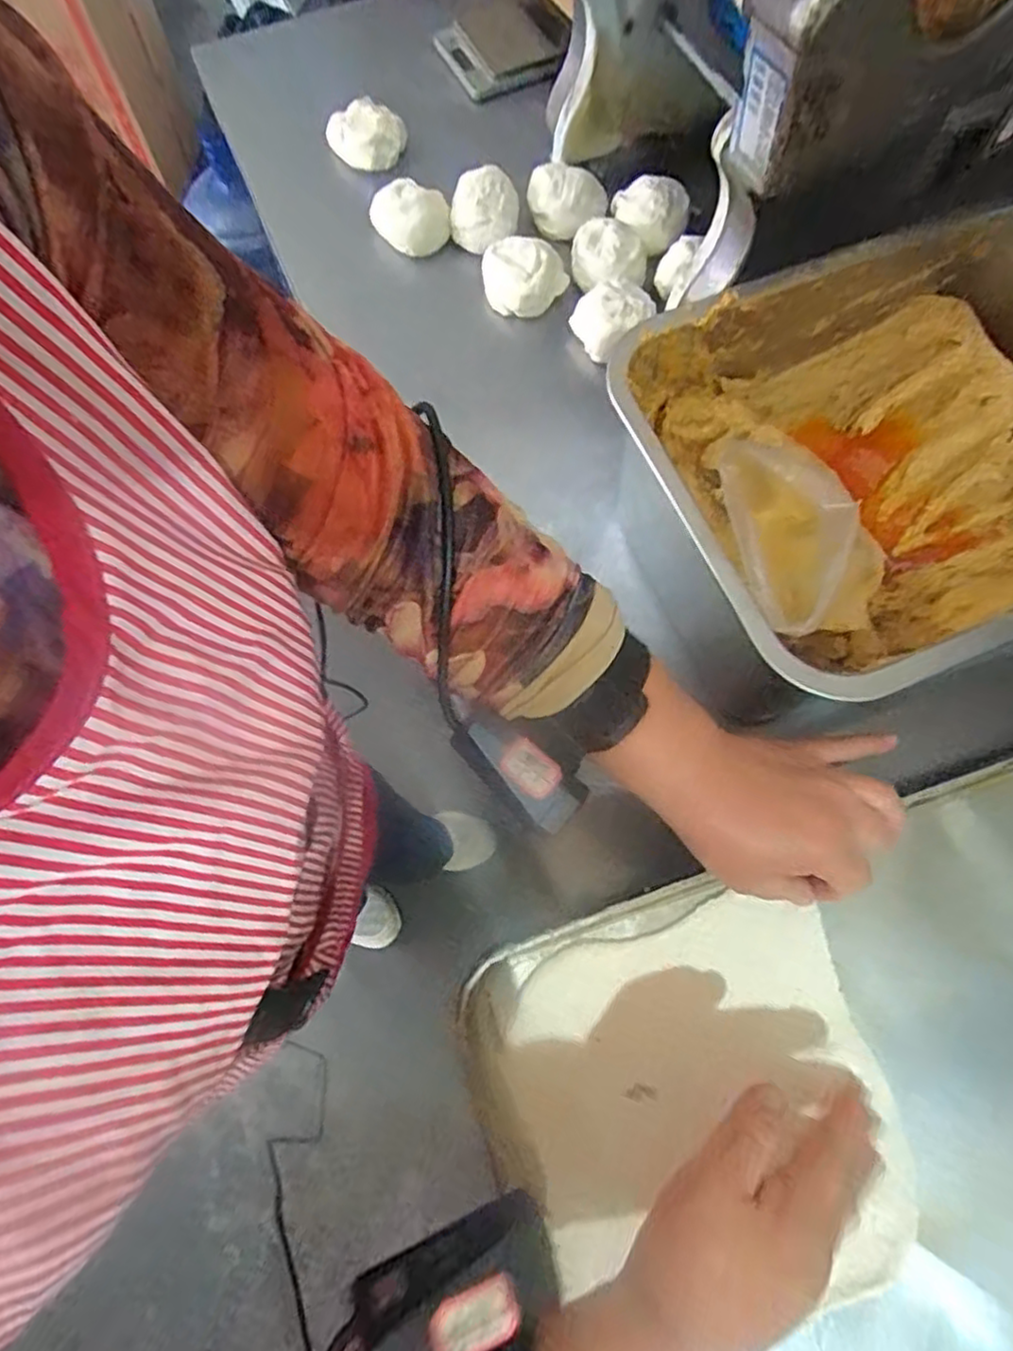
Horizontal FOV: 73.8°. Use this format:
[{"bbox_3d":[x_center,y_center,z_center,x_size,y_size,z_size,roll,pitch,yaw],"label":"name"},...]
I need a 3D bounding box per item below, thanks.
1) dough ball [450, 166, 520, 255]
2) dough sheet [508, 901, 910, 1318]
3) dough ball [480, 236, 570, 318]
[{"bbox_3d":[-0.020,-0.430,0.625,0.061,0.036,0.065,0,72,0],"label":"dough ball"},{"bbox_3d":[0.101,0.226,0.354,0.191,0.017,0.179,-14,72,-4],"label":"dough sheet"},{"bbox_3d":[0.016,-0.359,0.609,0.078,0.049,0.070,0,72,0],"label":"dough ball"}]

